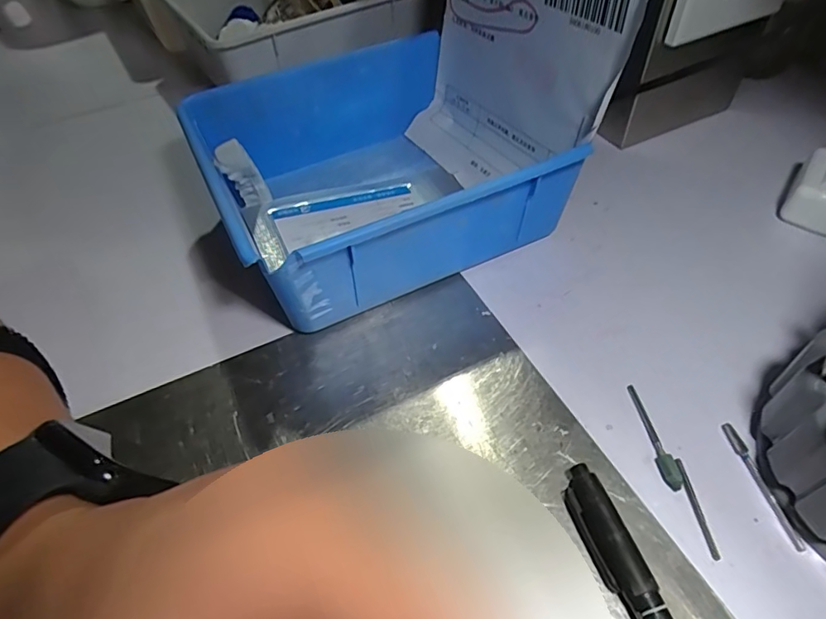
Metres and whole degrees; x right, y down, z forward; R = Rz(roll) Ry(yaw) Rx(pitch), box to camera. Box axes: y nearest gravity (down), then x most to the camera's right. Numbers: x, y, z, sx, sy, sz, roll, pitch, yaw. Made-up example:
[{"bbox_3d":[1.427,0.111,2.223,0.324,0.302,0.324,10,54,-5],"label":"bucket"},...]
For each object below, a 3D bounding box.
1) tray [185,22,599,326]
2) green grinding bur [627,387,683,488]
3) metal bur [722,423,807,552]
[{"bbox_3d":[-0.019,-0.072,0.279,0.152,0.067,0.143,-24,54,-16],"label":"tray"},{"bbox_3d":[0.099,0.051,0.212,0.006,0.006,0.046,-4,51,-1],"label":"green grinding bur"},{"bbox_3d":[0.135,0.067,0.199,0.004,0.004,0.049,-10,51,-6],"label":"metal bur"}]

